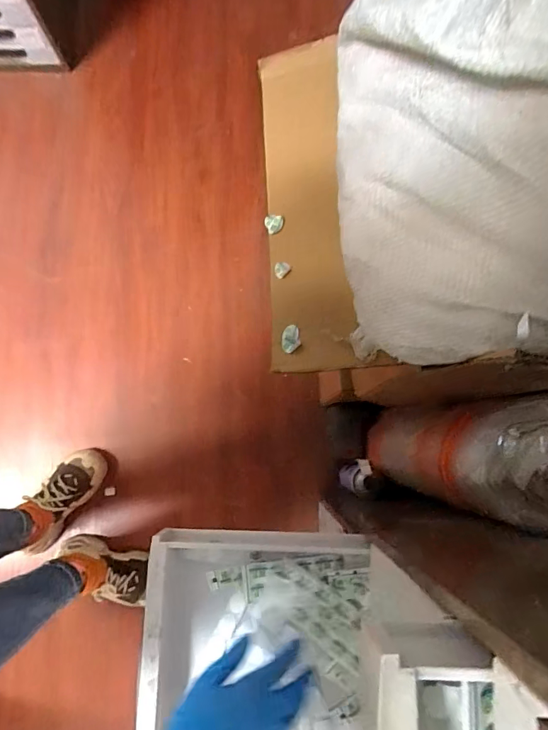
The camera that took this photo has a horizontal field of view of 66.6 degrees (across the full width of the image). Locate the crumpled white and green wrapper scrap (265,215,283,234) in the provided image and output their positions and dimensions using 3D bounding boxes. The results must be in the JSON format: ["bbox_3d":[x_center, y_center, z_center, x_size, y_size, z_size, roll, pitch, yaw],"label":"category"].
[{"bbox_3d":[0.001,-0.173,0.511,0.022,0.022,0.013,-12,80,-1],"label":"crumpled white and green wrapper scrap"}]

